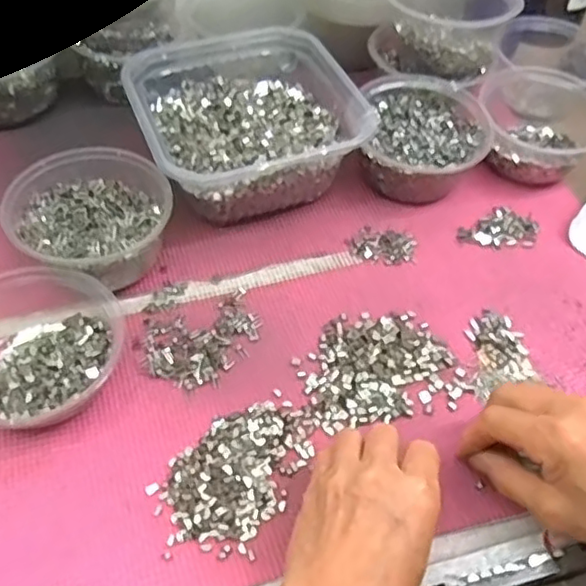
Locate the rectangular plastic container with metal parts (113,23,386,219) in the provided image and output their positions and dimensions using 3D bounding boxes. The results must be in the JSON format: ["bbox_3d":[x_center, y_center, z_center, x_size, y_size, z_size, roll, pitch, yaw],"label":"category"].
[{"bbox_3d":[-0.050,-0.156,0.541,0.173,0.072,0.201,-19,57,-16],"label":"rectangular plastic container with metal parts"}]

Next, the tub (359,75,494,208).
[{"bbox_3d":[0.110,-0.129,0.540,0.101,0.057,0.108,1,51,-2],"label":"tub"}]

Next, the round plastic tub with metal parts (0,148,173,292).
[{"bbox_3d":[-0.147,-0.050,0.469,0.114,0.059,0.106,1,51,-2],"label":"round plastic tub with metal parts"}]

